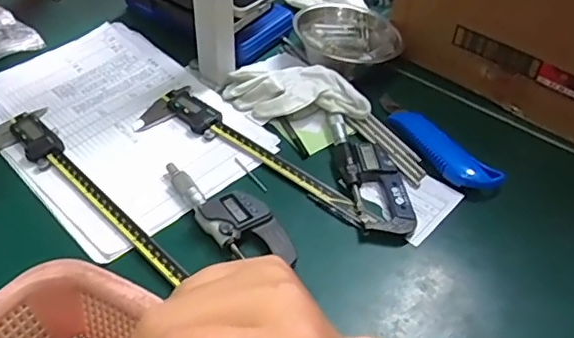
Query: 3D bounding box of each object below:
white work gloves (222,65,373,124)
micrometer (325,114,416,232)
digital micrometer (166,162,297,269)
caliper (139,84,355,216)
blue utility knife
[{"bbox_3d":[0.008,-0.082,0.615,0.160,0.044,0.069,23,49,17],"label":"white work gloves"},{"bbox_3d":[0.080,0.002,0.561,0.054,0.019,0.153,-11,49,-15],"label":"micrometer"},{"bbox_3d":[-0.053,0.037,0.517,0.055,0.018,0.153,-29,55,-28],"label":"digital micrometer"},{"bbox_3d":[-0.045,-0.015,0.573,0.249,0.015,0.066,31,52,23],"label":"caliper"},{"bbox_3d":[0.150,-0.031,0.592,0.038,0.024,0.167,-23,52,-23],"label":"blue utility knife"}]

